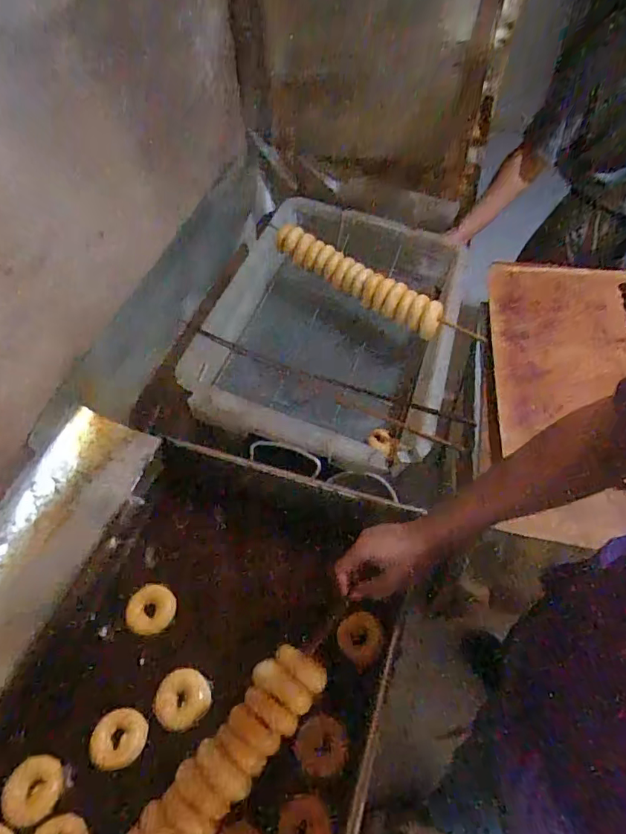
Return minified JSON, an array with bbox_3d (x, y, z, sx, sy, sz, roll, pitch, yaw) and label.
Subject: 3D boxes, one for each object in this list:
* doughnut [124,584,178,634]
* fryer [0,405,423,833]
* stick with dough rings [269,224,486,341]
[{"bbox_3d":[-0.257,0.304,0.811,0.070,0.026,0.074,-1,52,1],"label":"doughnut"},{"bbox_3d":[-0.242,0.412,0.649,0.571,0.183,0.890,12,53,11],"label":"fryer"},{"bbox_3d":[0.133,-0.280,1.119,0.504,0.124,0.102,23,56,18],"label":"stick with dough rings"}]

